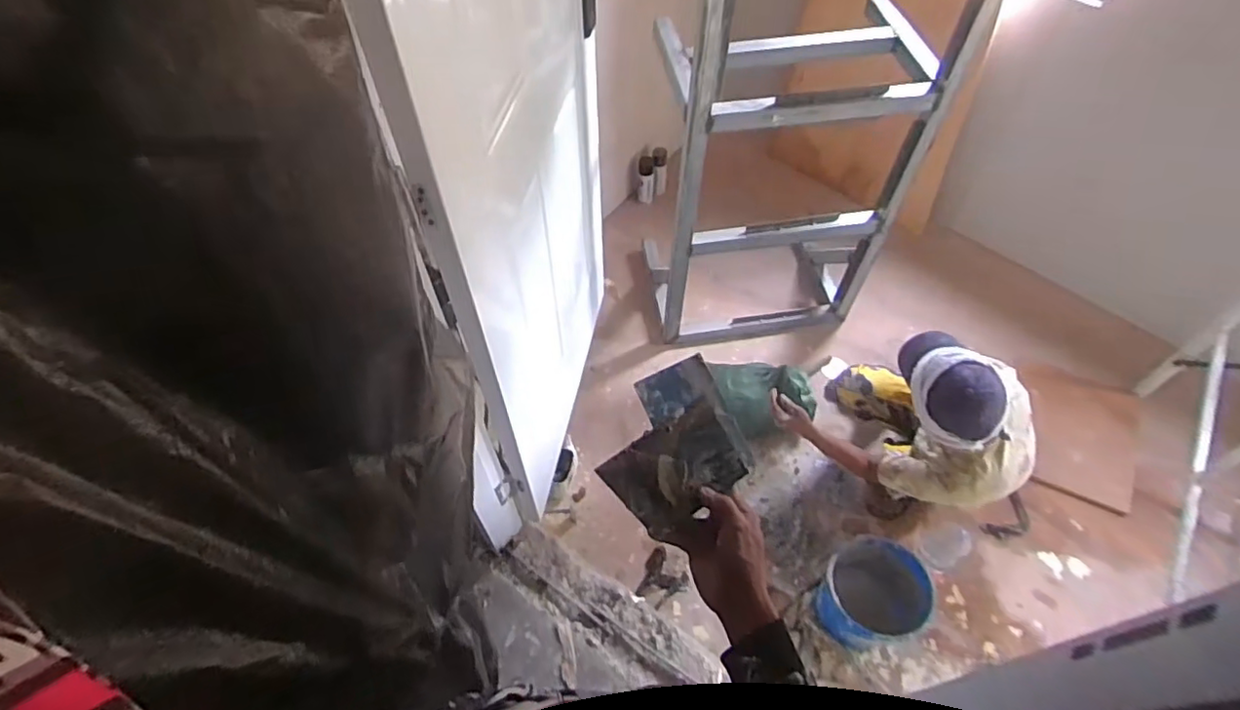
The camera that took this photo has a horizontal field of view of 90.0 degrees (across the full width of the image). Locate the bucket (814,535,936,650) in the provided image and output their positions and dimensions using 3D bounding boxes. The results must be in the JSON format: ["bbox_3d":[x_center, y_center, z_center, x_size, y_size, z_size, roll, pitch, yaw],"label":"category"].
[{"bbox_3d":[0.685,0.655,1.701,0.268,0.255,0.245,0,56,0],"label":"bucket"}]

